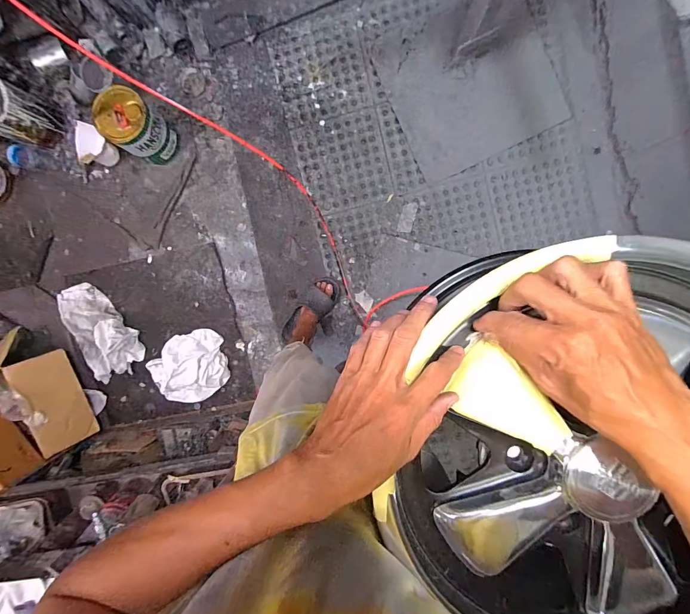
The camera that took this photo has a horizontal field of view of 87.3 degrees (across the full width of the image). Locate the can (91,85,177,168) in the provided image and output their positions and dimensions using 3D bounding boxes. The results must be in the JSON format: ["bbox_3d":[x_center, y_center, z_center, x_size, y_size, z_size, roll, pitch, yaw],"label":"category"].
[{"bbox_3d":[-0.651,-0.566,1.149,0.161,0.219,0.155,0,96,4],"label":"can"}]

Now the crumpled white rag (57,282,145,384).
[{"bbox_3d":[-0.895,0.084,1.325,0.217,0.068,0.371,-21,95,5],"label":"crumpled white rag"}]

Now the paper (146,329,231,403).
[{"bbox_3d":[-0.576,0.224,1.323,0.285,0.047,0.242,-14,96,5],"label":"paper"}]

